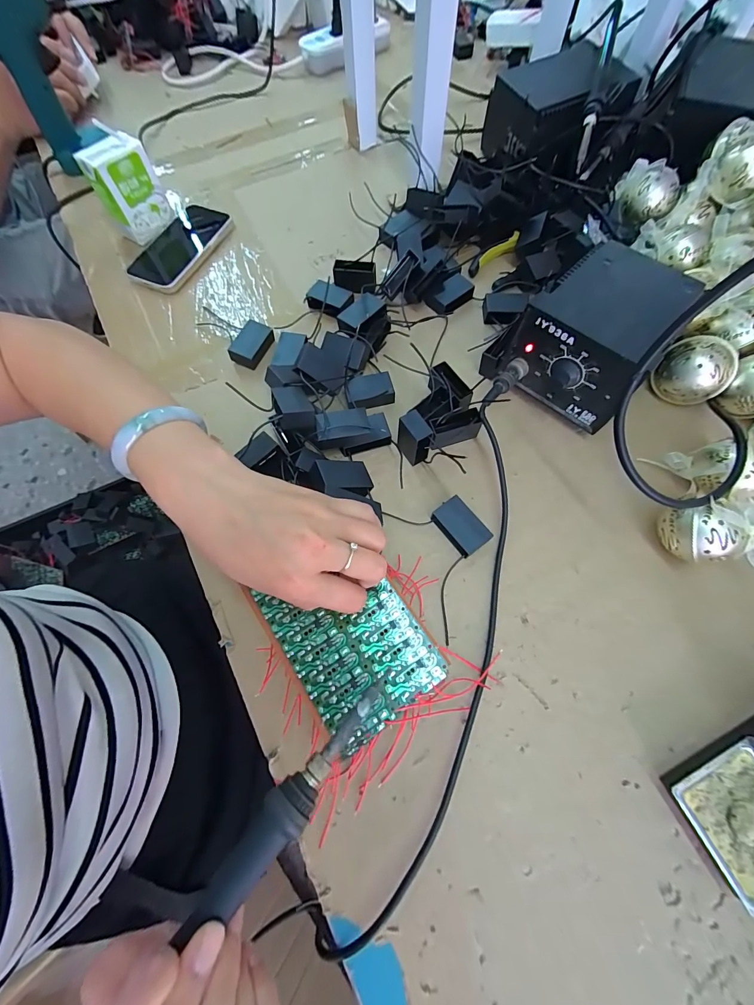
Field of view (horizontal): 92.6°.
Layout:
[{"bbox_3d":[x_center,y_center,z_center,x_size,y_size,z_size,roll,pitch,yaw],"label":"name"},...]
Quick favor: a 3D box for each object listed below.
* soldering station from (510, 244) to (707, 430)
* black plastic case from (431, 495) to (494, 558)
[{"bbox_3d":[0.210,-0.157,0.342,0.112,0.094,0.137,41,76,16],"label":"soldering station"},{"bbox_3d":[0.074,0.022,0.318,0.031,0.014,0.047,-36,72,-11],"label":"black plastic case"}]

